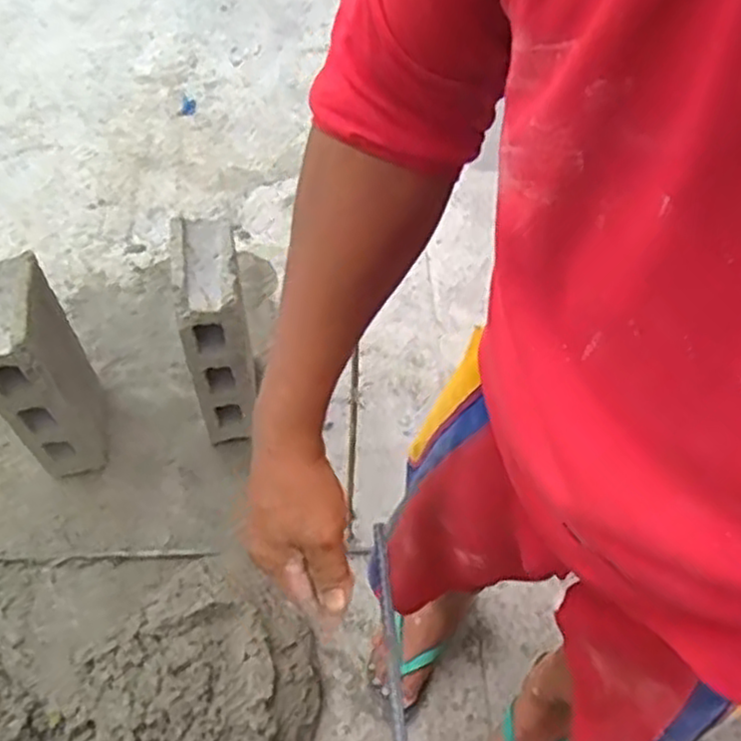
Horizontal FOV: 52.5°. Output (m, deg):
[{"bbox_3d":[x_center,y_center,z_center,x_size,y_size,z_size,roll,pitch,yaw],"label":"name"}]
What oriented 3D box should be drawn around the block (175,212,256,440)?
[{"bbox_3d":[-0.258,-0.062,1.270,0.095,0.345,0.184,-8,56,-7],"label":"block"}]

